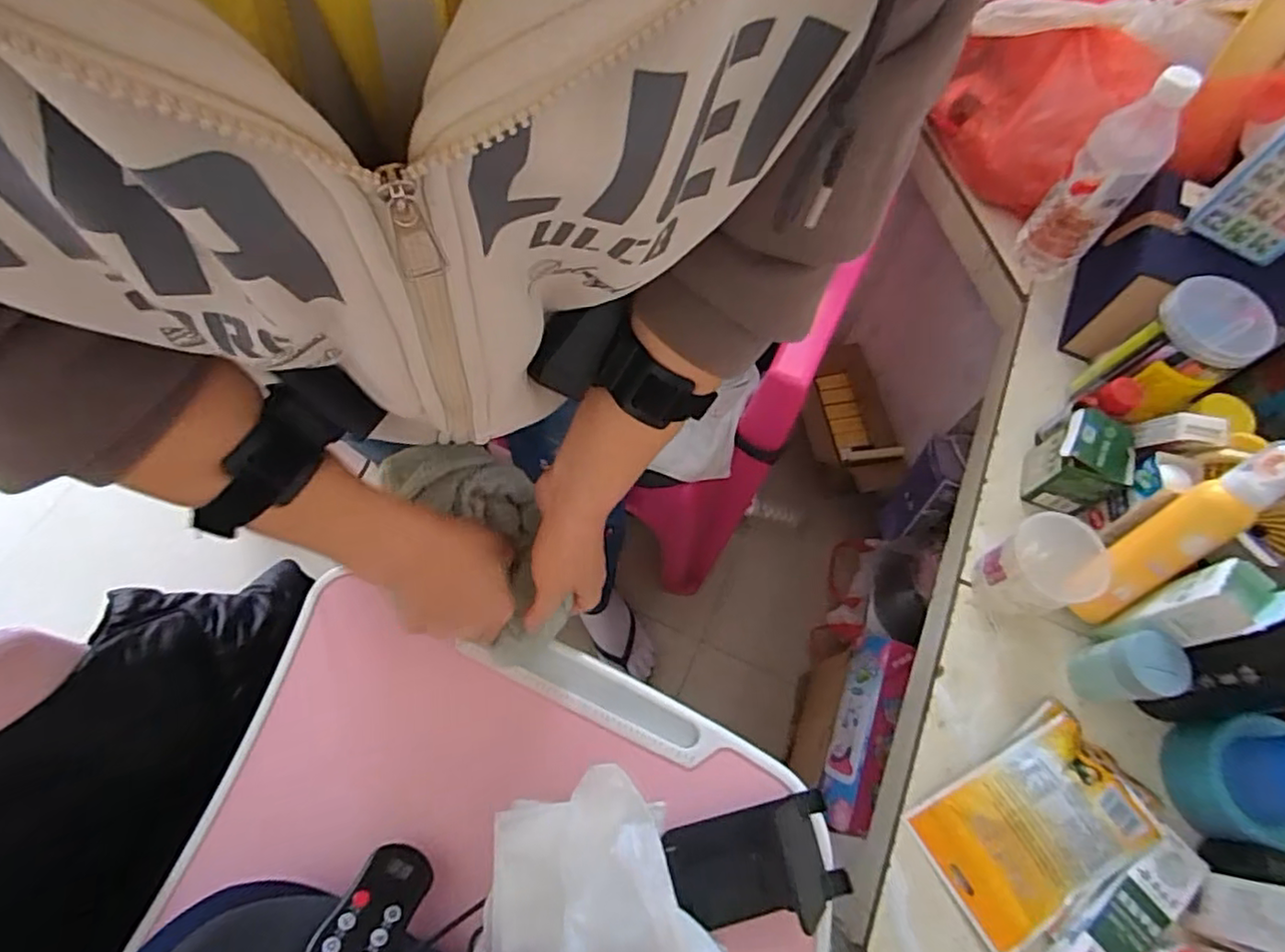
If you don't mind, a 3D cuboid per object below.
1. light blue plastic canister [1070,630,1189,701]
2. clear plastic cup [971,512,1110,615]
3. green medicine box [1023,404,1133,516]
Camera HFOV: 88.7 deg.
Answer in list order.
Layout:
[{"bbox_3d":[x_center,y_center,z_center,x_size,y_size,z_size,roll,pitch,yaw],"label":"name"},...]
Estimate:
[{"bbox_3d":[0.395,0.160,0.540,0.051,0.075,0.049,1,65,-3],"label":"light blue plastic canister"},{"bbox_3d":[0.345,0.080,0.580,0.082,0.075,0.079,1,65,-3],"label":"clear plastic cup"},{"bbox_3d":[0.406,-0.007,0.616,0.063,0.086,0.066,28,67,9],"label":"green medicine box"}]

